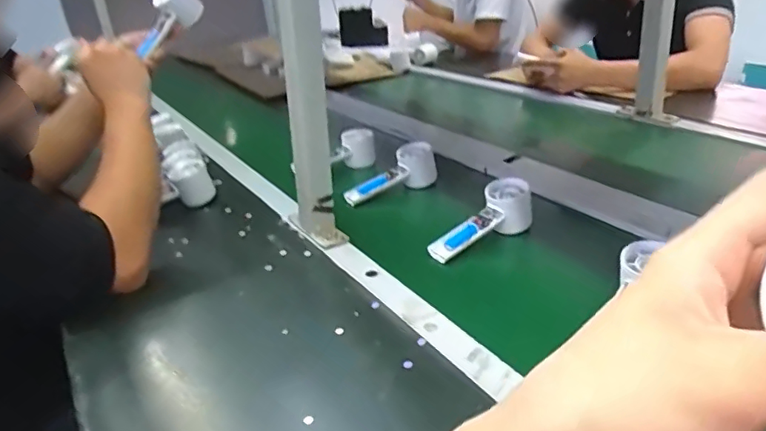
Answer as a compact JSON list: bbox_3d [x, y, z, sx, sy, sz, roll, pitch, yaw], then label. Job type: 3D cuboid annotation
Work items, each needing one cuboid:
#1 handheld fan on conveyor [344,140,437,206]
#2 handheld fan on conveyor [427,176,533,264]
[{"bbox_3d":[0.011,-0.063,0.845,0.155,0.063,0.045,-21,30,-26],"label":"handheld fan on conveyor"},{"bbox_3d":[0.131,0.014,0.715,0.158,0.058,0.050,-35,35,-15],"label":"handheld fan on conveyor"}]

